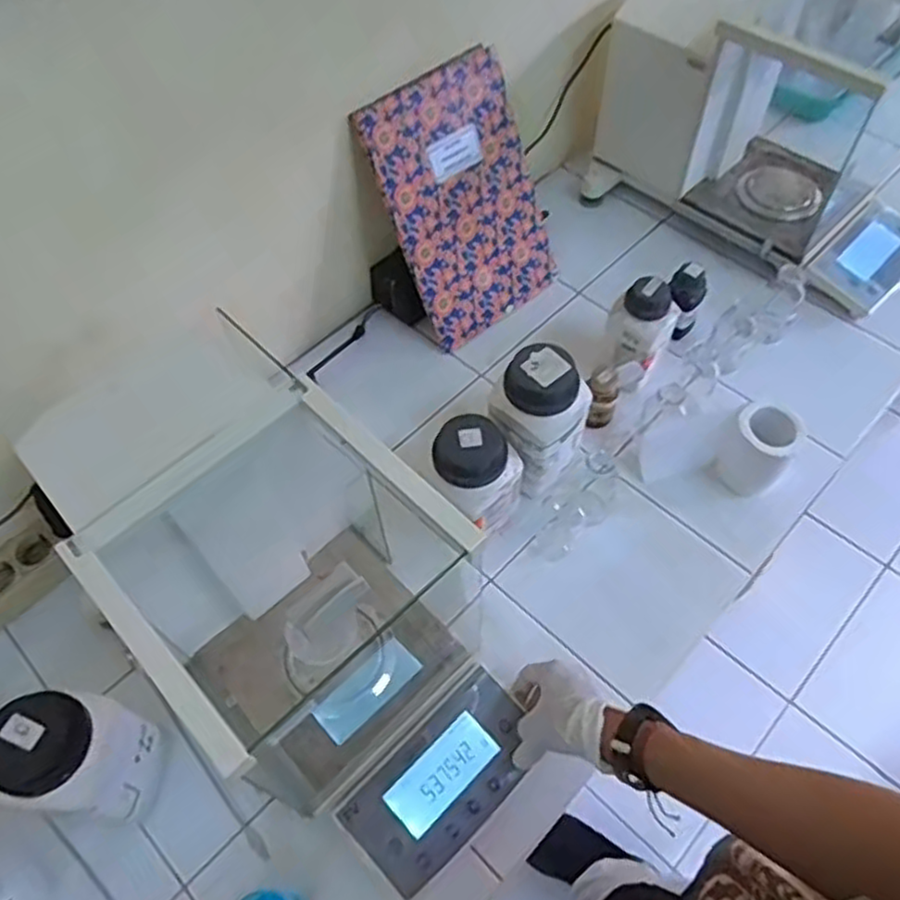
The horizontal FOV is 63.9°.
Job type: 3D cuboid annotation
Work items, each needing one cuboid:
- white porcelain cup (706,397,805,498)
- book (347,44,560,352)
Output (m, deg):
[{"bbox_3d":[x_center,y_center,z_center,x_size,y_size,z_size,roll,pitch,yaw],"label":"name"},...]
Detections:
[{"bbox_3d":[0.340,-0.004,0.797,0.071,0.095,0.064,38,66,23],"label":"white porcelain cup"},{"bbox_3d":[0.023,-0.307,0.902,0.210,0.304,0.008,-37,35,-20],"label":"book"}]

